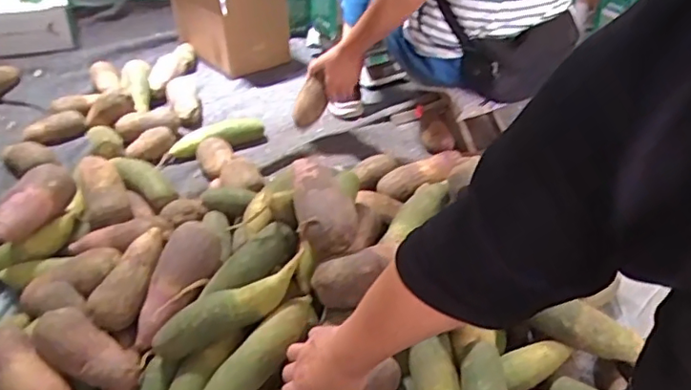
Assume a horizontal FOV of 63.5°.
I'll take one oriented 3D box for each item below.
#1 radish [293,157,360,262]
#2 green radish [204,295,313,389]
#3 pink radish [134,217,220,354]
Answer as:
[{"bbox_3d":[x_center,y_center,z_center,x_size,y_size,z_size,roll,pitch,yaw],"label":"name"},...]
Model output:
[{"bbox_3d":[-0.034,0.010,0.774,0.078,0.056,0.149,-10,56,-16],"label":"radish"},{"bbox_3d":[-0.110,0.207,0.692,0.040,0.050,0.211,26,57,29],"label":"green radish"},{"bbox_3d":[-0.228,0.119,0.770,0.056,0.061,0.179,14,58,16],"label":"pink radish"}]

